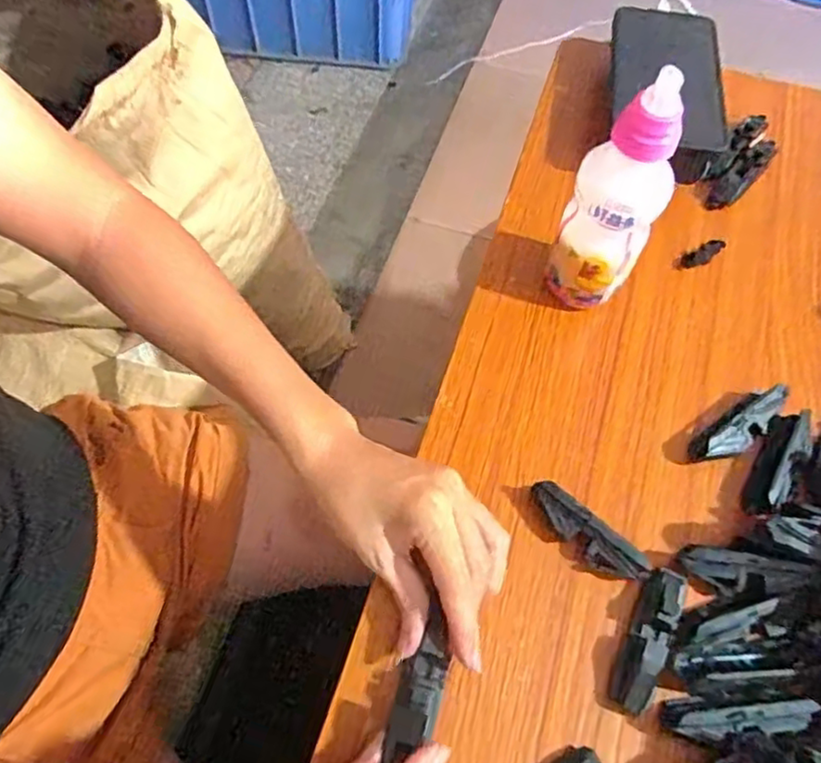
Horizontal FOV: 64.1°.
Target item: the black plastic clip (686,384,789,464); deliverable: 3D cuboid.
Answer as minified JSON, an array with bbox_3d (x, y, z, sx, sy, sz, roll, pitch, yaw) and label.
[{"bbox_3d":[0.196,0.025,0.388,0.067,0.024,0.022,-34,67,-18],"label":"black plastic clip"}]

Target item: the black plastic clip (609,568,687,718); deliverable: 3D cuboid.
[{"bbox_3d":[0.120,0.130,0.332,0.019,0.020,0.072,26,64,12],"label":"black plastic clip"}]

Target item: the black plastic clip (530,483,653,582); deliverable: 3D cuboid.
[{"bbox_3d":[0.095,0.083,0.353,0.071,0.016,0.019,39,67,18],"label":"black plastic clip"}]

